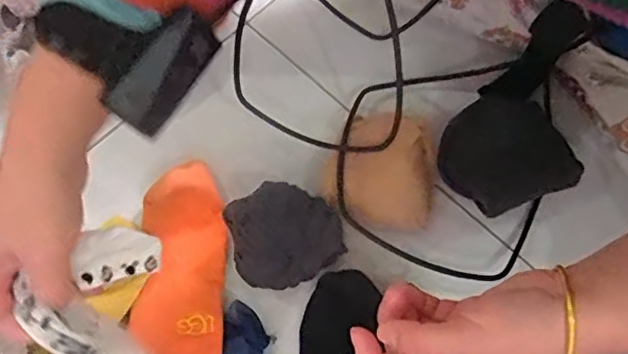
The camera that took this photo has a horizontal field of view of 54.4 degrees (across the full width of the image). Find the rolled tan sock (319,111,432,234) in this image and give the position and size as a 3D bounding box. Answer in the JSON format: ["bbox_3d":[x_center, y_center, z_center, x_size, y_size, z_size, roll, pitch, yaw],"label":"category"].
[{"bbox_3d":[0.056,-0.003,0.509,0.090,0.054,0.084,1,68,-1],"label":"rolled tan sock"}]

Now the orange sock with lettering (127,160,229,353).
[{"bbox_3d":[-0.106,0.069,0.481,0.069,0.033,0.163,-1,68,-2],"label":"orange sock with lettering"}]

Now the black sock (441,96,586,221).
[{"bbox_3d":[0.157,-0.017,0.518,0.105,0.048,0.090,-22,70,-10],"label":"black sock"}]

